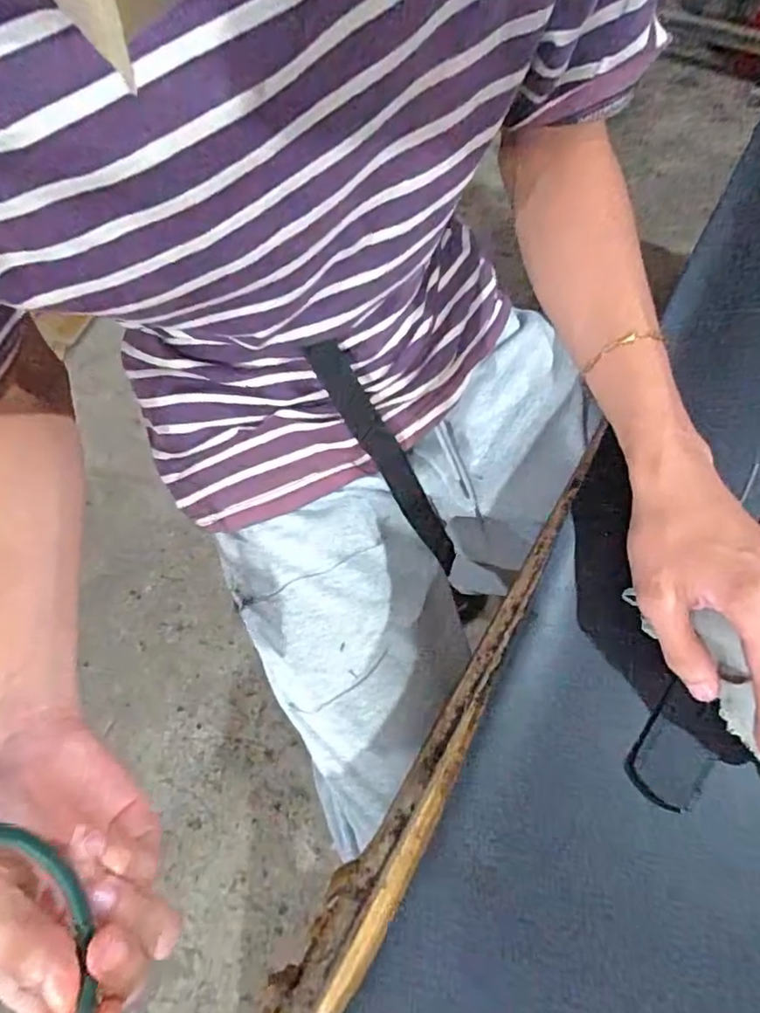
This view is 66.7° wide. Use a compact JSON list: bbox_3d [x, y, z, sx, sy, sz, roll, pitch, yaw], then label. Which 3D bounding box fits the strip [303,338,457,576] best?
[{"bbox_3d":[0.012,-0.025,0.454,0.027,0.233,0.018,-46,35,-19],"label":"strip"}]

